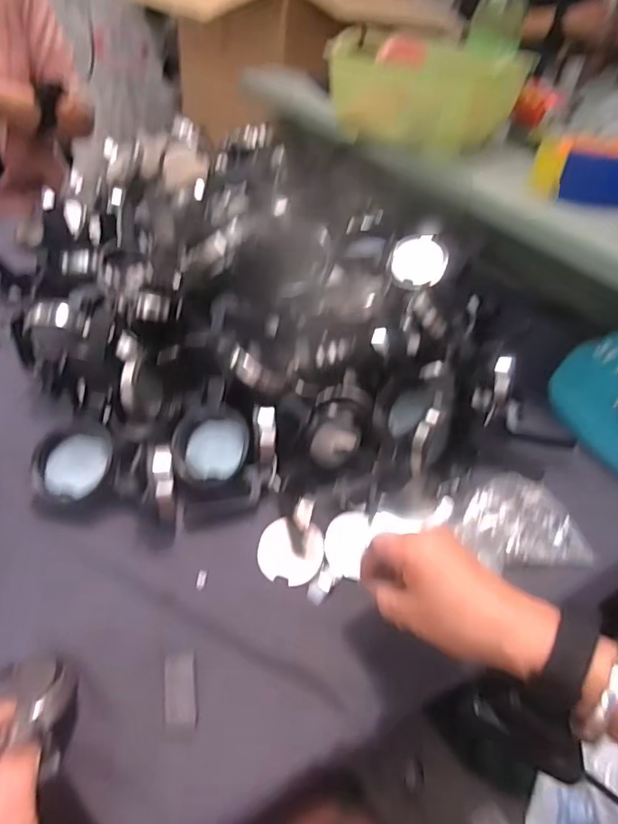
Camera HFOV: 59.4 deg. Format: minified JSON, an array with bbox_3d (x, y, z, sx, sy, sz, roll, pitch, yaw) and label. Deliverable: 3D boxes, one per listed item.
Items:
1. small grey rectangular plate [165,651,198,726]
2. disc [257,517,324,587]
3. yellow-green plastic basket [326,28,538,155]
[{"bbox_3d":[-0.091,0.195,0.385,0.022,0.004,0.050,-4,42,-11],"label":"small grey rectangular plate"},{"bbox_3d":[-0.016,0.120,0.473,0.056,0.006,0.059,3,41,-2],"label":"disc"},{"bbox_3d":[0.154,-0.449,0.767,0.245,0.103,0.165,27,45,24],"label":"yellow-green plastic basket"}]

